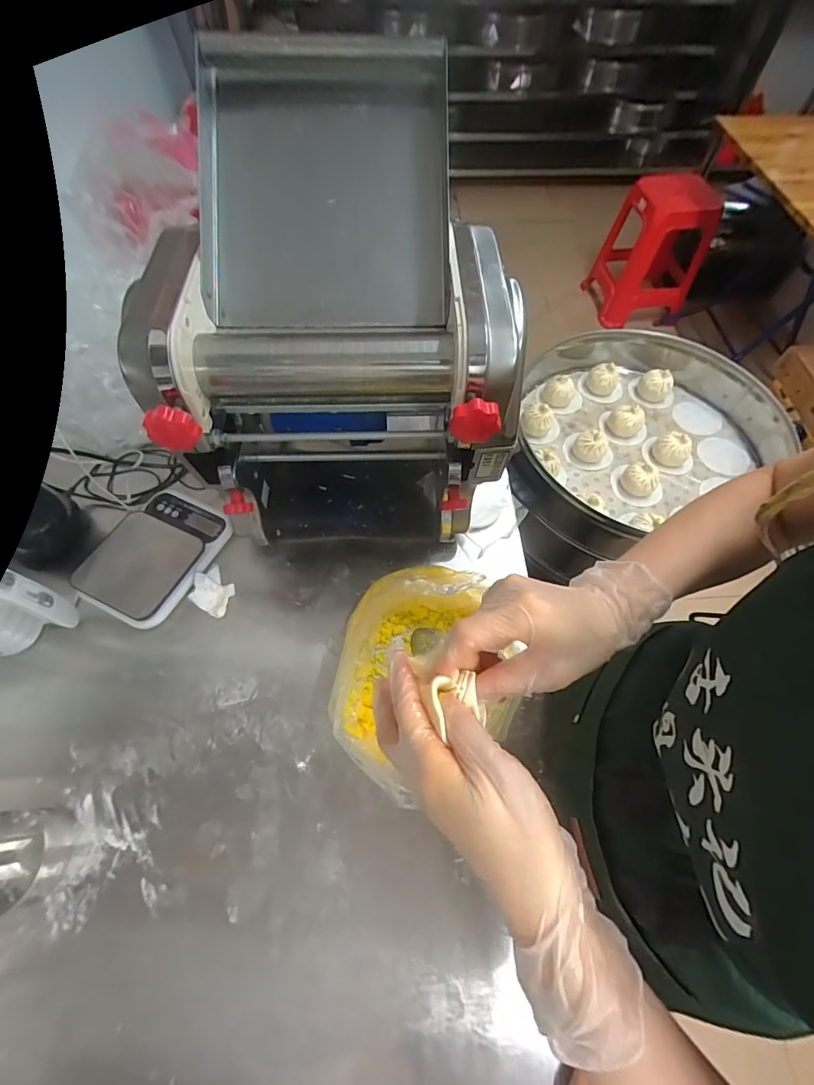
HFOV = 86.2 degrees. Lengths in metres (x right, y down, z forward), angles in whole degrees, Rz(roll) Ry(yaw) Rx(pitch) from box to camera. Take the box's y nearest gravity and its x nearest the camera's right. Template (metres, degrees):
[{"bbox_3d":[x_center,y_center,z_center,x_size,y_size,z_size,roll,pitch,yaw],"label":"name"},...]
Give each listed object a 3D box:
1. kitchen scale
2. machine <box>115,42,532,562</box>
[{"bbox_3d":[-0.371,0.014,0.643,0.164,0.025,0.197,25,64,13],"label":"kitchen scale"},{"bbox_3d":[-0.078,-0.261,0.612,0.370,0.496,0.495,-2,62,-1],"label":"machine"}]

